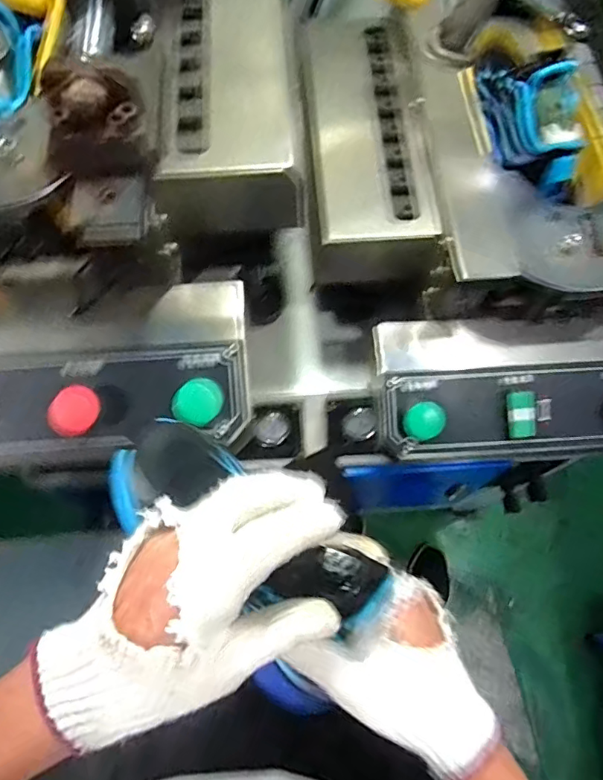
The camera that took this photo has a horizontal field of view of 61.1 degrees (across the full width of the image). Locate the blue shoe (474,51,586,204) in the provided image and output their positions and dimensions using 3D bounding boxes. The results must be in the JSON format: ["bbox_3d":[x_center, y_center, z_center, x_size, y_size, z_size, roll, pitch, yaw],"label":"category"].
[{"bbox_3d":[0.278,-0.353,0.613,0.083,0.106,0.253,-3,68,-2],"label":"blue shoe"}]

